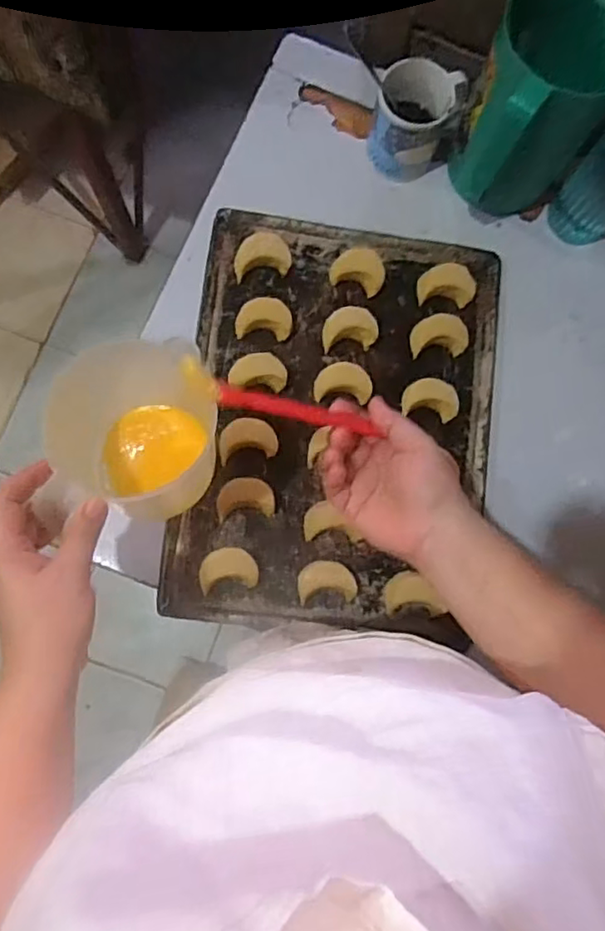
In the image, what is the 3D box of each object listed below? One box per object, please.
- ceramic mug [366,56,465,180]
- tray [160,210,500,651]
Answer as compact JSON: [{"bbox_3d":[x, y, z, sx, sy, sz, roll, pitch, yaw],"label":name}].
[{"bbox_3d":[0.121,-0.371,0.679,0.084,0.098,0.083,21,81,0],"label":"ceramic mug"},{"bbox_3d":[0.045,-0.053,0.672,0.329,0.035,0.442,7,79,-4],"label":"tray"}]

